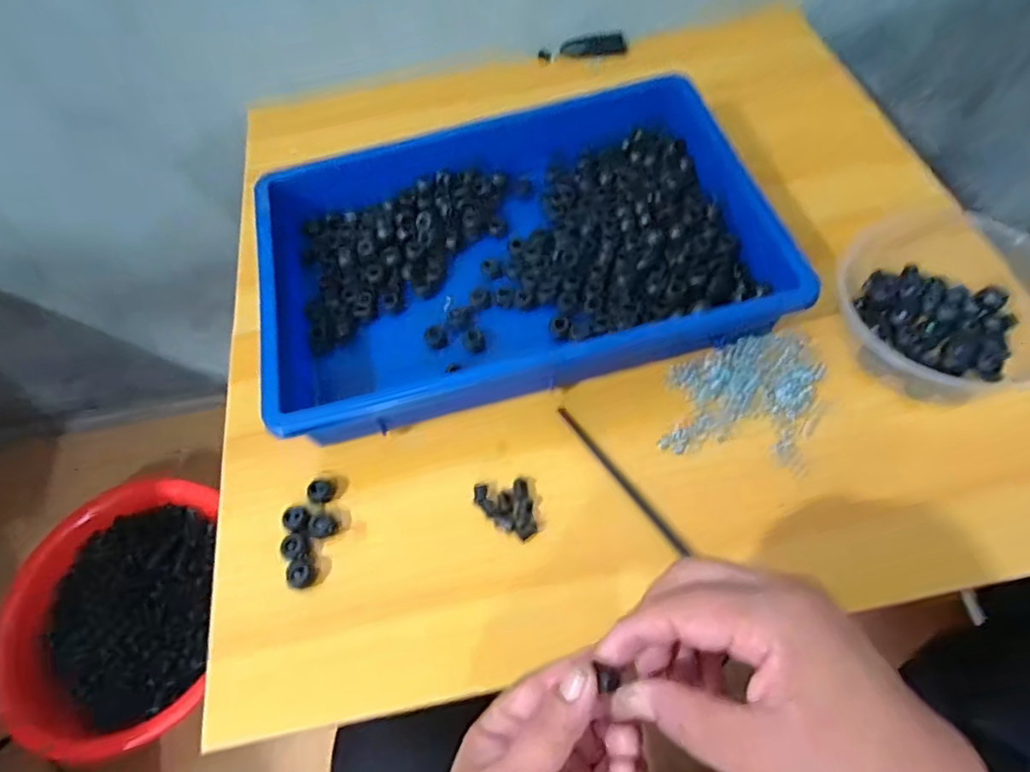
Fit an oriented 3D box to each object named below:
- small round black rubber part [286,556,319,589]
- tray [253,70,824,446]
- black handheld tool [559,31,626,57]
[{"bbox_3d":[-0.131,0.116,0.379,0.017,0.013,0.016,-2,58,3],"label":"small round black rubber part"},{"bbox_3d":[-0.006,-0.107,0.471,0.359,0.070,0.256,-13,58,-4],"label":"tray"},{"bbox_3d":[0.081,-0.354,0.635,0.066,0.019,0.013,5,58,7],"label":"black handheld tool"}]

